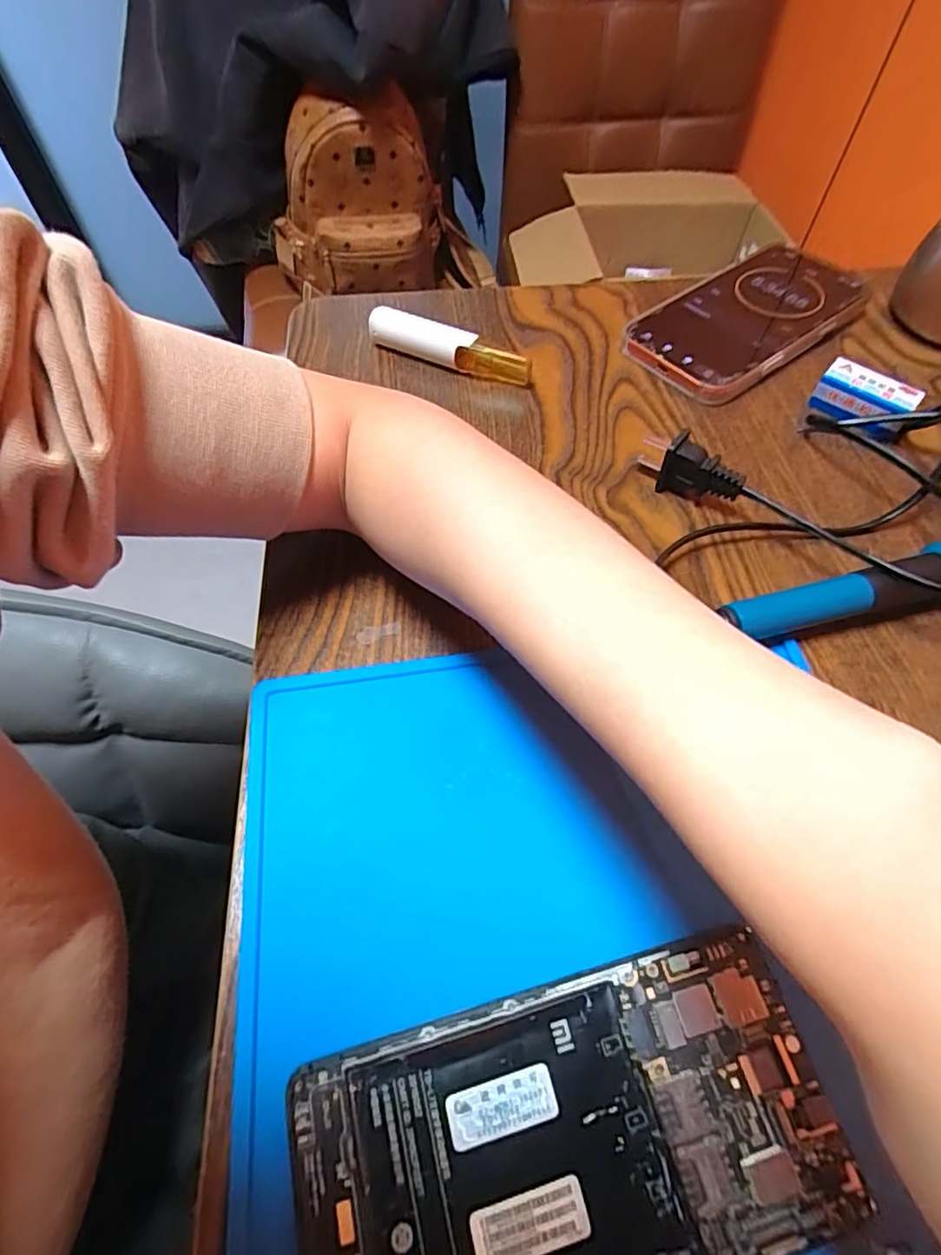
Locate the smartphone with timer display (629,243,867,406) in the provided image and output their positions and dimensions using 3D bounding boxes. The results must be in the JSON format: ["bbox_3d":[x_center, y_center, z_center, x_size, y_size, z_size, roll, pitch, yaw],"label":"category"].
[{"bbox_3d":[0.175,-0.195,0.366,0.160,0.017,0.079,-33,65,-19],"label":"smartphone with timer display"}]

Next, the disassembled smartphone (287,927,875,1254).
[{"bbox_3d":[0.027,0.142,0.160,0.145,0.008,0.072,-12,60,-8],"label":"disassembled smartphone"}]

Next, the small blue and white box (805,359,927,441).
[{"bbox_3d":[0.217,-0.125,0.321,0.049,0.023,0.026,34,64,18],"label":"small blue and white box"}]

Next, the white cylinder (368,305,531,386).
[{"bbox_3d":[-0.013,-0.167,0.350,0.104,0.021,0.016,24,61,13],"label":"white cylinder"}]

